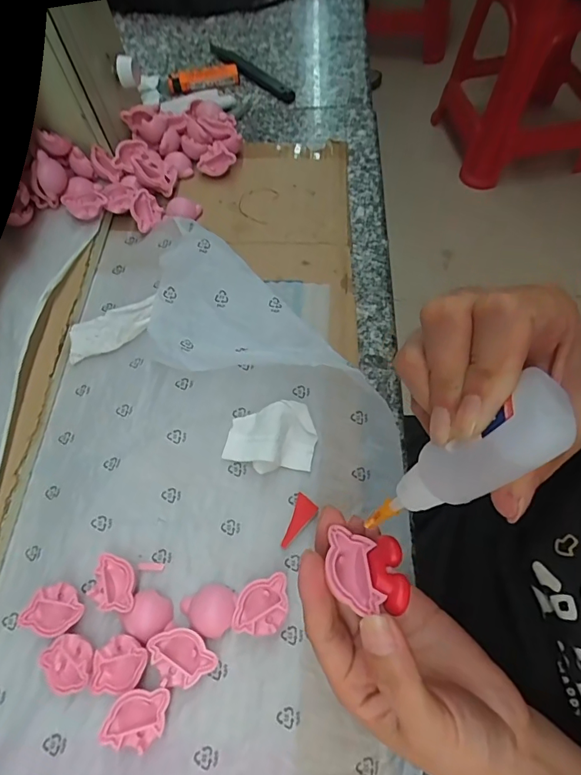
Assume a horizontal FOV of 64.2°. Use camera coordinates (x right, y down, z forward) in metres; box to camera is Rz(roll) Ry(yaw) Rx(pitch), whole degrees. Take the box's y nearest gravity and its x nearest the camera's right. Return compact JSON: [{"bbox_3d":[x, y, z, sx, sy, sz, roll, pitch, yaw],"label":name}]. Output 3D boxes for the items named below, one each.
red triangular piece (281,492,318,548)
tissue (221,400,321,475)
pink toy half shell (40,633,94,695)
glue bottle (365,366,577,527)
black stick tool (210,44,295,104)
[{"bbox_3d":[0.007,0.085,0.290,0.014,0.006,0.034,16,67,11],"label":"red triangular piece"},{"bbox_3d":[-0.014,0.032,0.307,0.060,0.015,0.043,-4,65,2],"label":"tissue"},{"bbox_3d":[-0.122,0.154,0.259,0.031,0.017,0.026,37,72,18],"label":"pink toy half shell"},{"bbox_3d":[0.055,0.028,0.160,0.021,0.084,0.025,-3,59,-38],"label":"glue bottle"},{"bbox_3d":[-0.049,-0.365,0.532,0.021,0.011,0.157,-37,68,-13],"label":"black stick tool"}]

